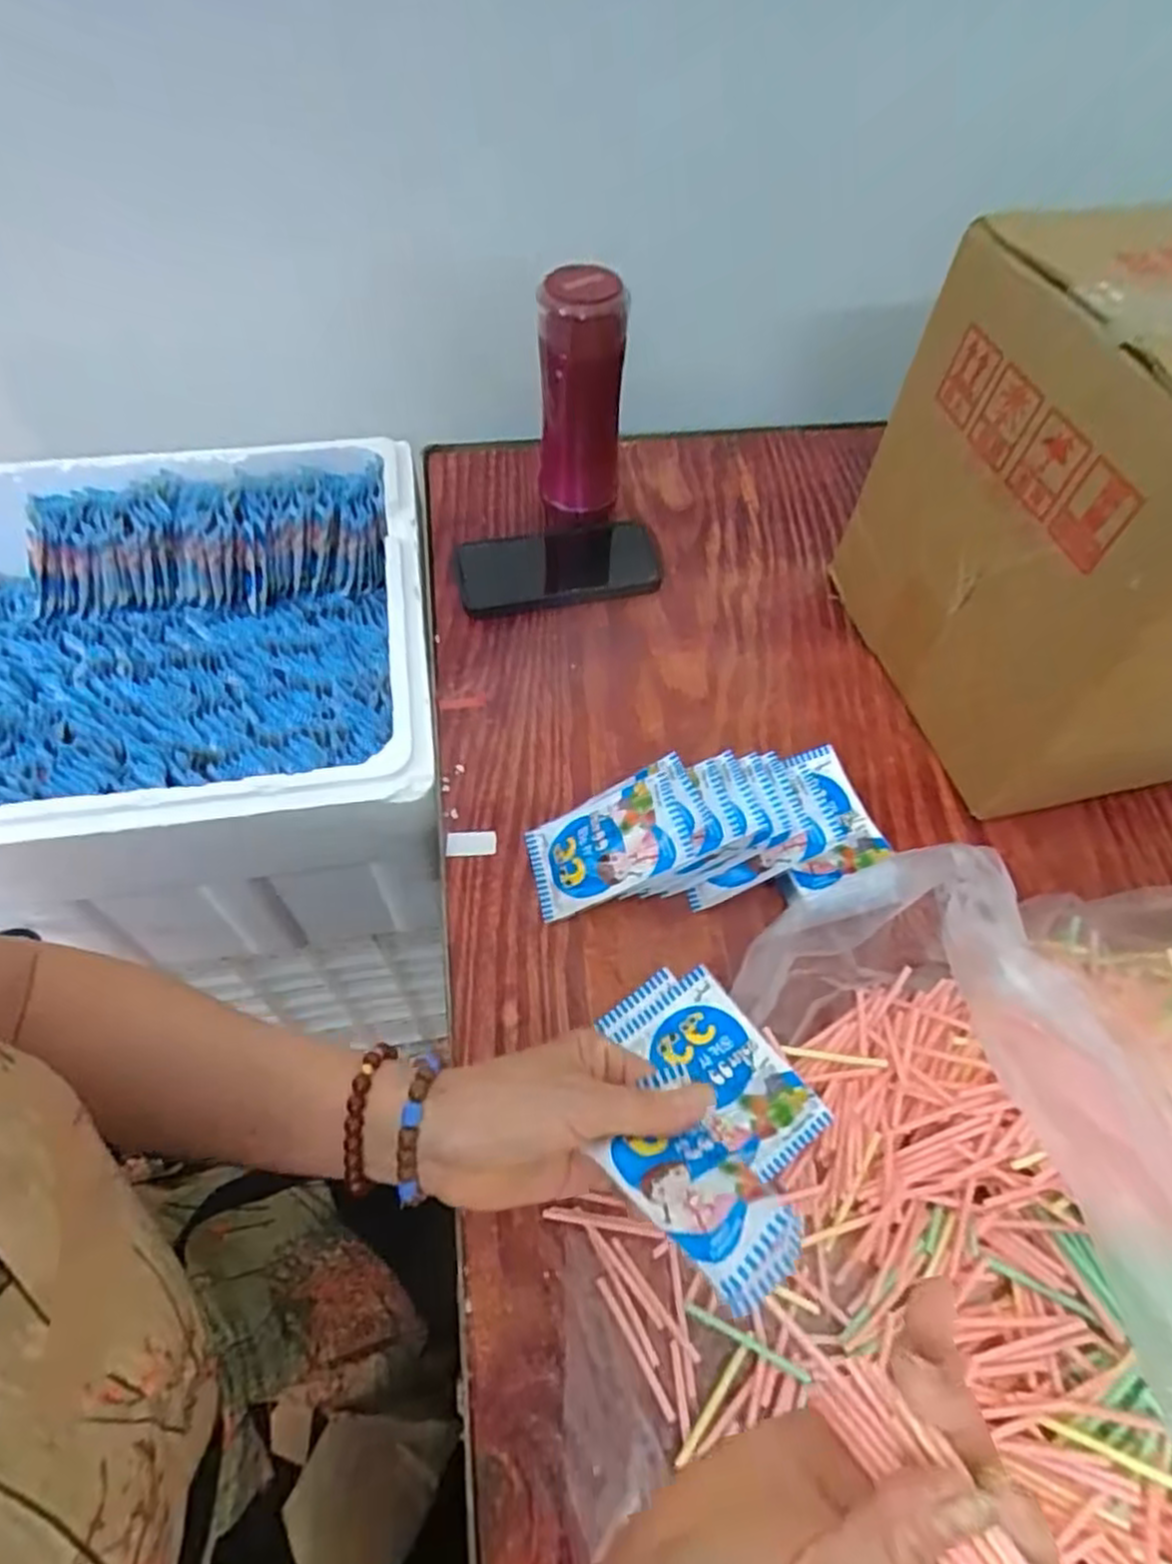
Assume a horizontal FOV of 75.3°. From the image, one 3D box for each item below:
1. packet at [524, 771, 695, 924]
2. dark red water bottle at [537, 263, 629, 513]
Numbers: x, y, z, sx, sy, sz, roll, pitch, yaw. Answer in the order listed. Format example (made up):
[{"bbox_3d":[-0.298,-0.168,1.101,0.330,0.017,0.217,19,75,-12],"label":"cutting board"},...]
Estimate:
[{"bbox_3d":[0.012,0.040,0.481,0.103,0.010,0.064,-24,61,13],"label":"packet"},{"bbox_3d":[-0.004,-0.304,0.616,0.065,0.191,0.055,-1,57,-1],"label":"dark red water bottle"}]

